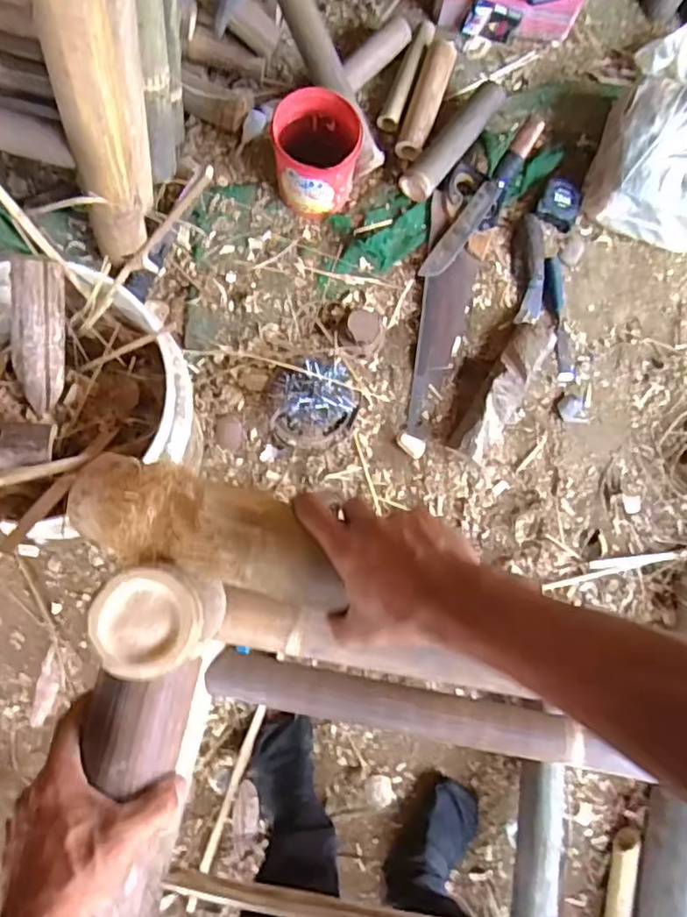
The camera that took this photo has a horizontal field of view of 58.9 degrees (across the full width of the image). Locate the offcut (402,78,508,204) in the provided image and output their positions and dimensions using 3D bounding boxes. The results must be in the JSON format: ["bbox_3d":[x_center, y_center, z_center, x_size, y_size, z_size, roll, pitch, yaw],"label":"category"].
[{"bbox_3d":[0.203,-0.581,1.108,0.060,0.054,0.266,39,81,-1],"label":"offcut"}]

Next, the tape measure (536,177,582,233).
[{"bbox_3d":[0.402,-0.473,1.129,0.079,0.030,0.078,17,82,-4],"label":"tape measure"}]

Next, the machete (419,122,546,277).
[{"bbox_3d":[0.248,-0.459,1.097,0.042,0.027,0.322,37,94,-1],"label":"machete"}]

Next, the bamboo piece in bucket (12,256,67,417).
[{"bbox_3d":[-0.344,-0.136,0.685,0.058,0.017,0.168,8,110,-5],"label":"bamboo piece in bucket"}]

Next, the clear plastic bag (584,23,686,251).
[{"bbox_3d":[0.674,-0.608,1.128,0.379,0.128,0.429,13,81,-4],"label":"clear plastic bag"}]

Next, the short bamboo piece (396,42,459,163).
[{"bbox_3d":[0.152,-0.662,1.116,0.057,0.044,0.239,20,82,-4],"label":"short bamboo piece"}]

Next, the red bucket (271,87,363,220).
[{"bbox_3d":[-0.048,-0.510,1.028,0.142,0.151,0.140,1,84,-6],"label":"red bucket"}]

